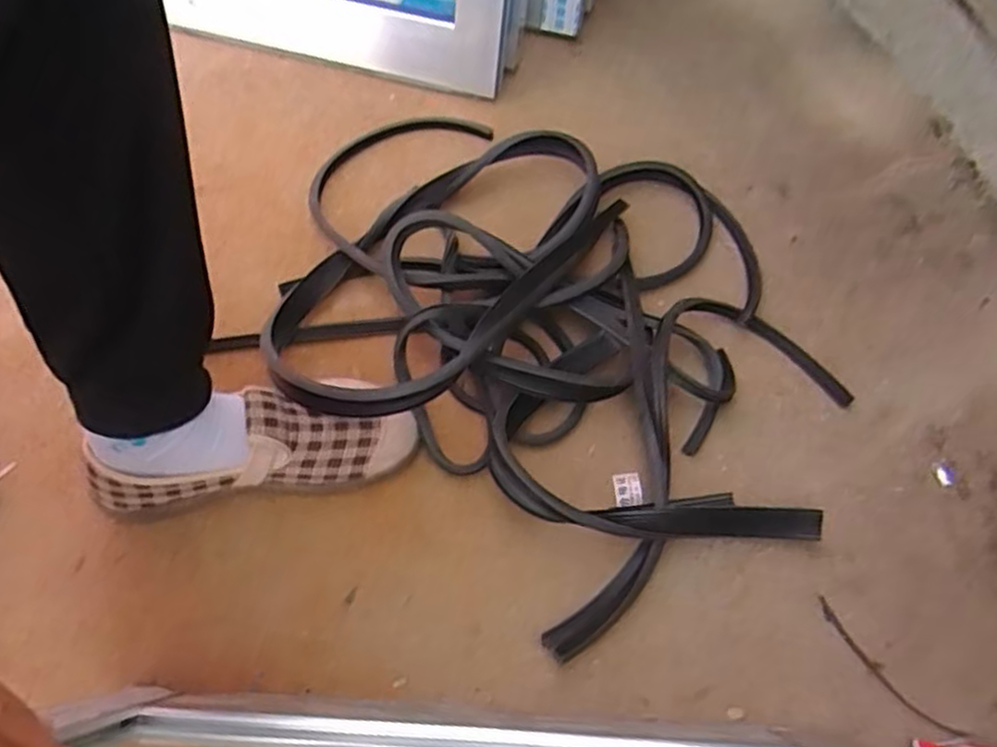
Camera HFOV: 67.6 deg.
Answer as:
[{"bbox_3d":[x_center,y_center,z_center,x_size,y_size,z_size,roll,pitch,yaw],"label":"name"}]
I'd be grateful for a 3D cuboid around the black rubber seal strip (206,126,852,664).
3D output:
[{"bbox_3d":[0.040,-0.067,0.665,0.564,0.075,0.435,37,68,18],"label":"black rubber seal strip"}]

